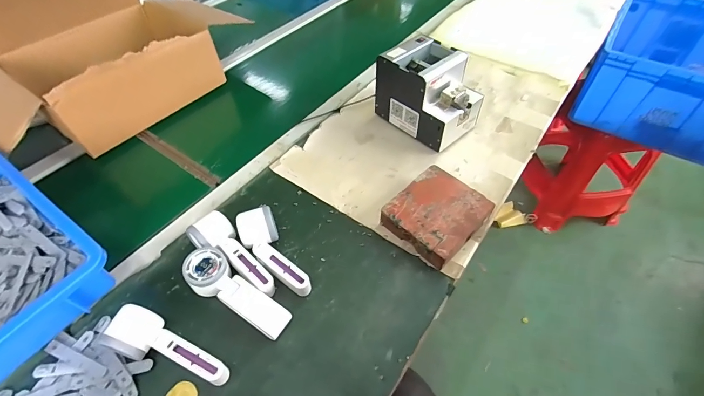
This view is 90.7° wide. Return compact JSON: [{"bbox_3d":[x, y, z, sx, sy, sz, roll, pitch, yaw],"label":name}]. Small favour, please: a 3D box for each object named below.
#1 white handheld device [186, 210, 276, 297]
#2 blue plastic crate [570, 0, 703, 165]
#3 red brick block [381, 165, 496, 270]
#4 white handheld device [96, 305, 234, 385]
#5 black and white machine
[{"bbox_3d":[-0.185,0.094,0.531,0.063,0.048,0.168,-35,59,-24],"label":"white handheld device"},{"bbox_3d":[0.965,-0.393,1.047,0.386,0.230,0.538,27,57,21],"label":"blue plastic crate"},{"bbox_3d":[0.142,0.029,0.583,0.132,0.044,0.146,36,60,26],"label":"red brick block"},{"bbox_3d":[-0.240,0.195,0.458,0.176,0.045,0.059,14,53,12],"label":"white handheld device"},{"bbox_3d":[0.159,-0.216,0.711,0.134,0.143,0.183,-36,59,-24],"label":"black and white machine"}]

